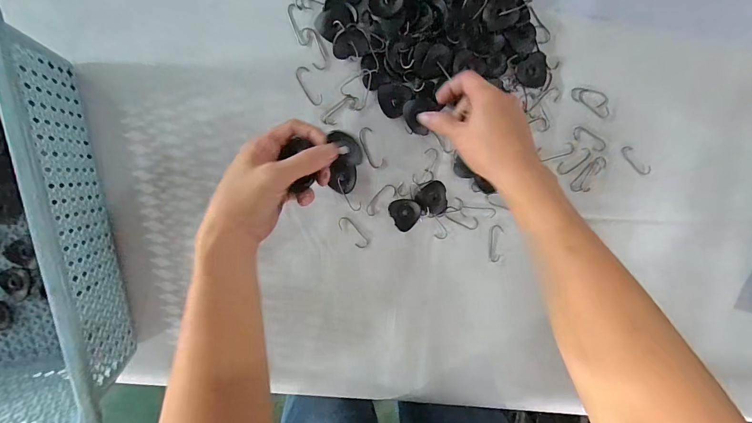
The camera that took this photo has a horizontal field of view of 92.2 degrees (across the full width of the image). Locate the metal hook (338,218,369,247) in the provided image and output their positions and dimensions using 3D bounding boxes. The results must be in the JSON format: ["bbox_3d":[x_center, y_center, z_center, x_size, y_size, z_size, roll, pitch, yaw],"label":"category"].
[{"bbox_3d":[-0.026,0.025,0.407,0.016,0.004,0.043,-41,98,2],"label":"metal hook"}]

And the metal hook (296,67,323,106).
[{"bbox_3d":[-0.071,-0.133,0.384,0.016,0.004,0.044,-27,99,0],"label":"metal hook"}]

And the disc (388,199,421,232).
[{"bbox_3d":[0.034,0.002,0.403,0.032,0.004,0.035,-1,98,-4],"label":"disc"}]

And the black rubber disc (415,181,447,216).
[{"bbox_3d":[0.065,-0.015,0.405,0.034,0.004,0.035,-1,98,-4],"label":"black rubber disc"}]

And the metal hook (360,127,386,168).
[{"bbox_3d":[-0.005,-0.069,0.392,0.016,0.004,0.046,-24,99,-1],"label":"metal hook"}]

